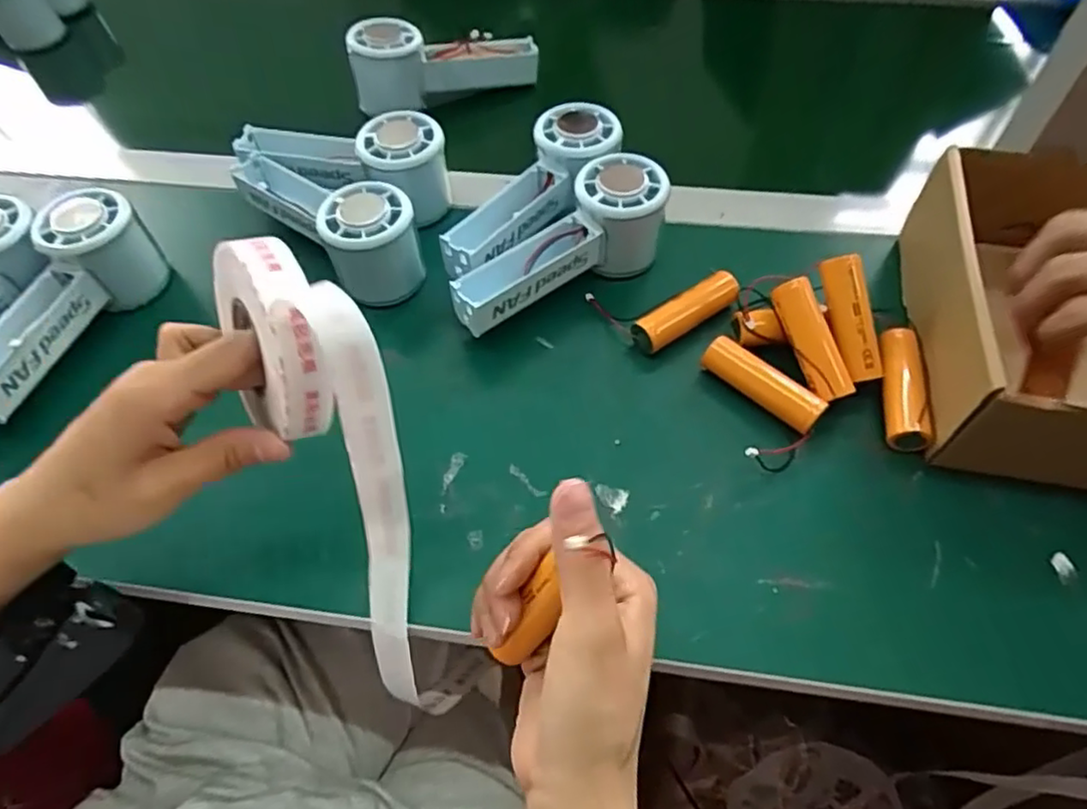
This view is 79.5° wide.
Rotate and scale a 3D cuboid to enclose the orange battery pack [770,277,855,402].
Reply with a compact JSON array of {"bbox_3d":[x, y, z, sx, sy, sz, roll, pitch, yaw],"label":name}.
[{"bbox_3d":[0.151,-0.036,0.368,0.020,0.016,0.069,-23,88,-13],"label":"orange battery pack"}]

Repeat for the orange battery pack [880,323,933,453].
[{"bbox_3d":[0.200,-0.008,0.369,0.021,0.024,0.071,6,57,6],"label":"orange battery pack"}]

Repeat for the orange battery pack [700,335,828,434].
[{"bbox_3d":[0.124,-0.010,0.374,0.071,0.022,0.020,38,66,23],"label":"orange battery pack"}]

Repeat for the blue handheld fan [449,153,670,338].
[{"bbox_3d":[0.008,-0.099,0.414,0.145,0.065,0.058,-22,59,-12],"label":"blue handheld fan"}]

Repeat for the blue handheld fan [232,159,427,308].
[{"bbox_3d":[-0.146,-0.128,0.440,0.065,0.064,0.165,-40,64,-21],"label":"blue handheld fan"}]

